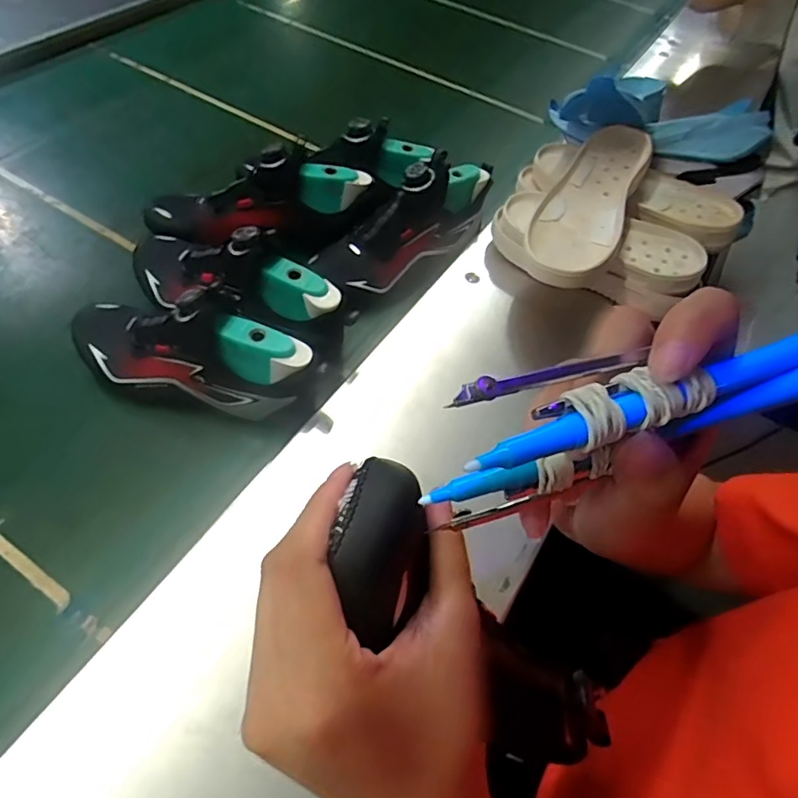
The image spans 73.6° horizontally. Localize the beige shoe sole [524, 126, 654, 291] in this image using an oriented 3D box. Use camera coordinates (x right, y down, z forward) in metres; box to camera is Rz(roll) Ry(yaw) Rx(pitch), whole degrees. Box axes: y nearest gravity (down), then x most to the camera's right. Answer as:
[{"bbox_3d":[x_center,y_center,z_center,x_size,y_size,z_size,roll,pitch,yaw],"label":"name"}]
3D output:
[{"bbox_3d":[0.214,-0.225,0.602,0.092,0.057,0.262,23,55,13],"label":"beige shoe sole"}]

